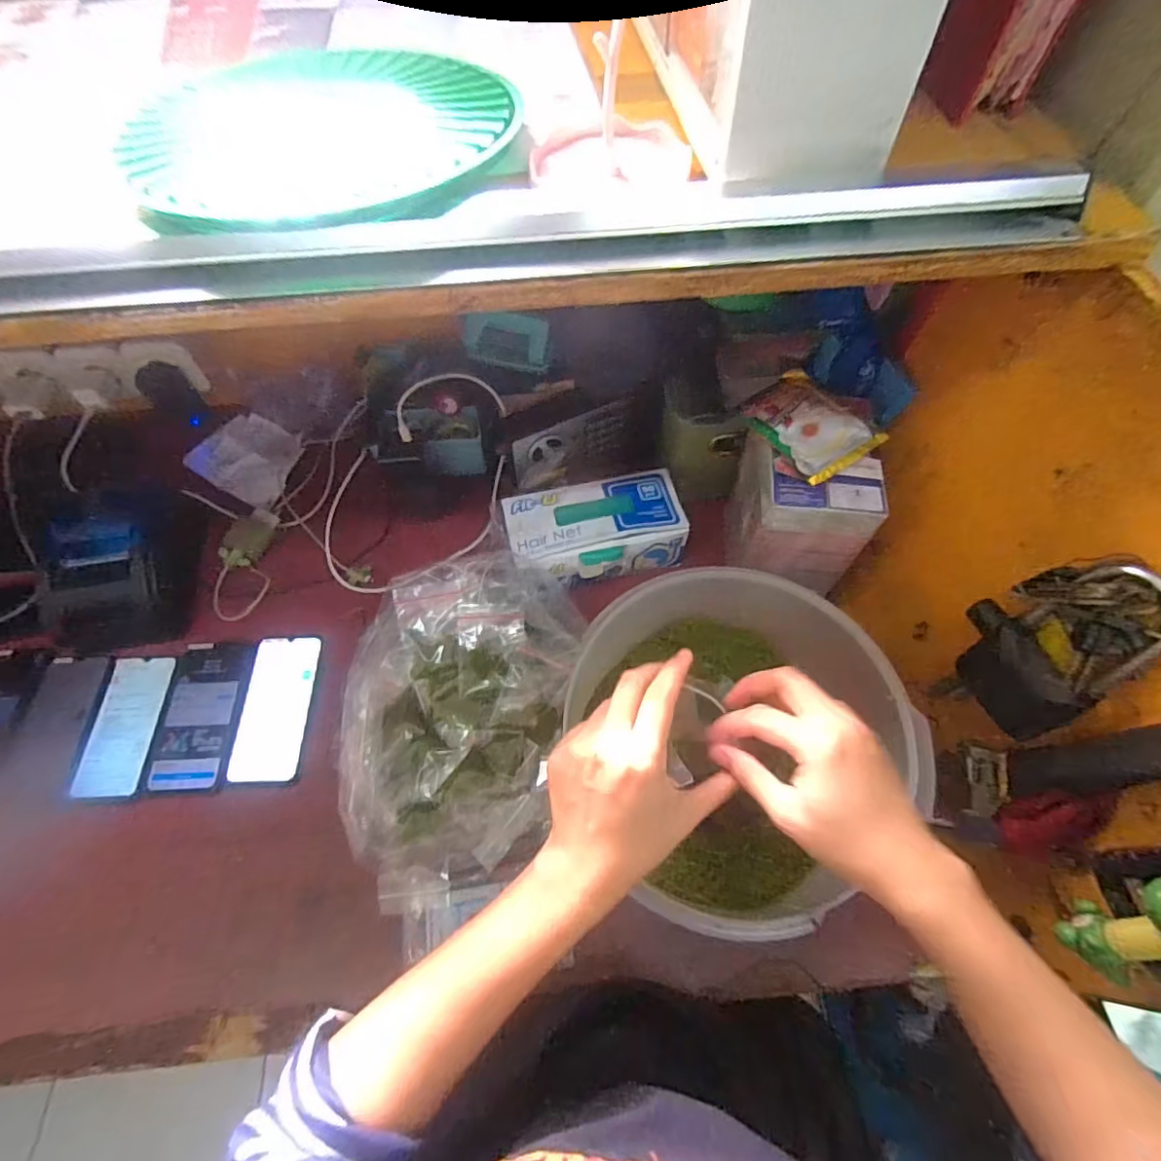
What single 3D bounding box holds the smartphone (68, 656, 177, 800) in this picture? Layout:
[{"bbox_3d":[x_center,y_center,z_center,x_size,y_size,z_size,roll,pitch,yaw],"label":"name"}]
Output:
[{"bbox_3d":[-0.502,0.157,0.612,0.069,0.012,0.152,2,62,0],"label":"smartphone"}]

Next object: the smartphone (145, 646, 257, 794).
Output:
[{"bbox_3d":[-0.421,0.148,0.618,0.082,0.007,0.160,-2,62,-2],"label":"smartphone"}]

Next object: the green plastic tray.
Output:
[{"bbox_3d":[-0.155,-0.280,0.349,0.227,0.025,0.227,-11,62,-7],"label":"green plastic tray"}]

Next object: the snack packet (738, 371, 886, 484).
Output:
[{"bbox_3d":[0.222,-0.153,0.537,0.085,0.020,0.114,-32,67,-16],"label":"snack packet"}]

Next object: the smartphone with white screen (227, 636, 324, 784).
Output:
[{"bbox_3d":[-0.345,0.141,0.631,0.074,0.010,0.167,-2,62,-2],"label":"smartphone with white screen"}]

